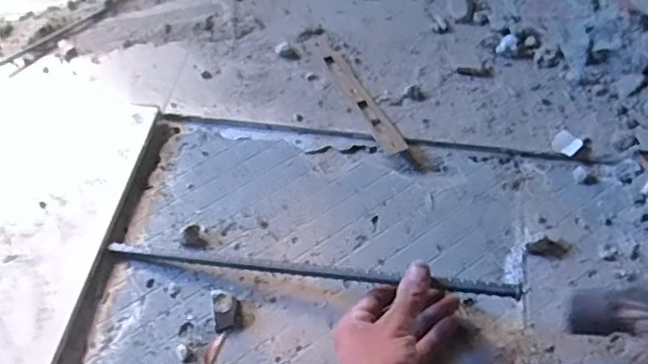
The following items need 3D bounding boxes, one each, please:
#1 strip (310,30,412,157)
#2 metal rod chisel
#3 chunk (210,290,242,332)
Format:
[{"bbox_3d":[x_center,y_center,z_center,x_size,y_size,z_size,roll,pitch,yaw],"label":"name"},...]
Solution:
[{"bbox_3d":[0.034,-0.106,0.696,0.027,0.006,0.200,-22,57,-14],"label":"strip"},{"bbox_3d":[-0.021,0.077,0.541,0.370,0.015,0.015,4,54,16],"label":"metal rod chisel"},{"bbox_3d":[-0.088,0.114,0.546,0.023,0.025,0.028,-7,55,-3],"label":"chunk"}]

